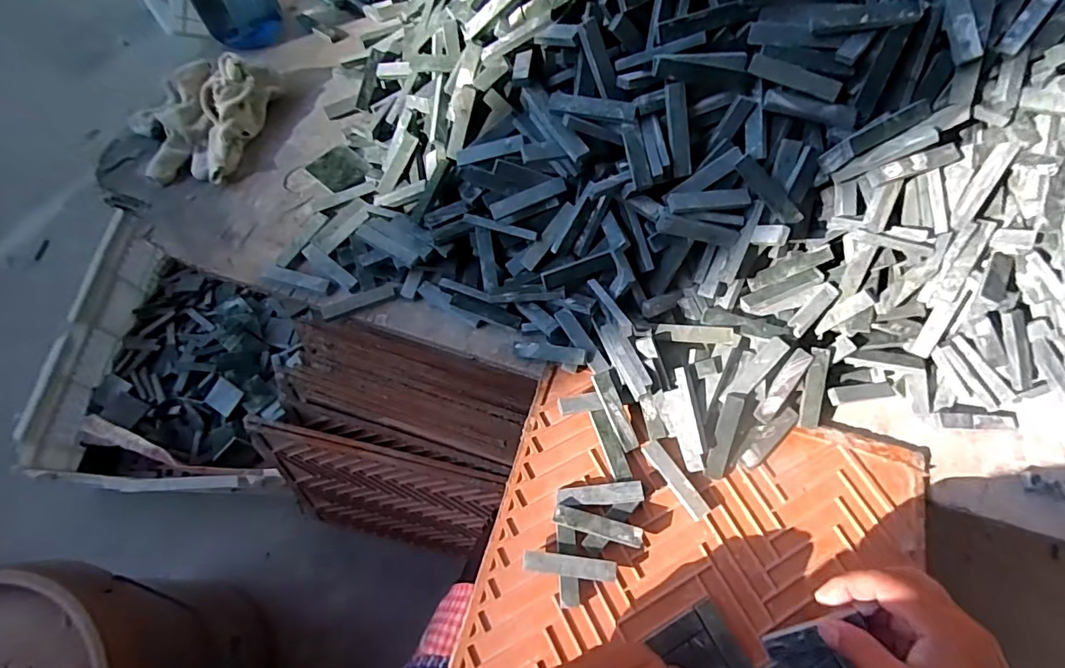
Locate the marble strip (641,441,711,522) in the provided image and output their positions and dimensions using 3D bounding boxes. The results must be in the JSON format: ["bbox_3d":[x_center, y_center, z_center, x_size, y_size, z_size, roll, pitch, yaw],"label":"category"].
[{"bbox_3d":[0.108,0.109,0.385,0.014,0.007,0.063,-31,70,-14],"label":"marble strip"}]

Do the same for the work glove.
[{"bbox_3d":[-0.323,-0.207,0.494,0.104,0.043,0.148,15,66,5],"label":"work glove"}]

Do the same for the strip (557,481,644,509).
[{"bbox_3d":[0.048,0.115,0.365,0.059,0.008,0.015,-4,66,-3],"label":"strip"}]

